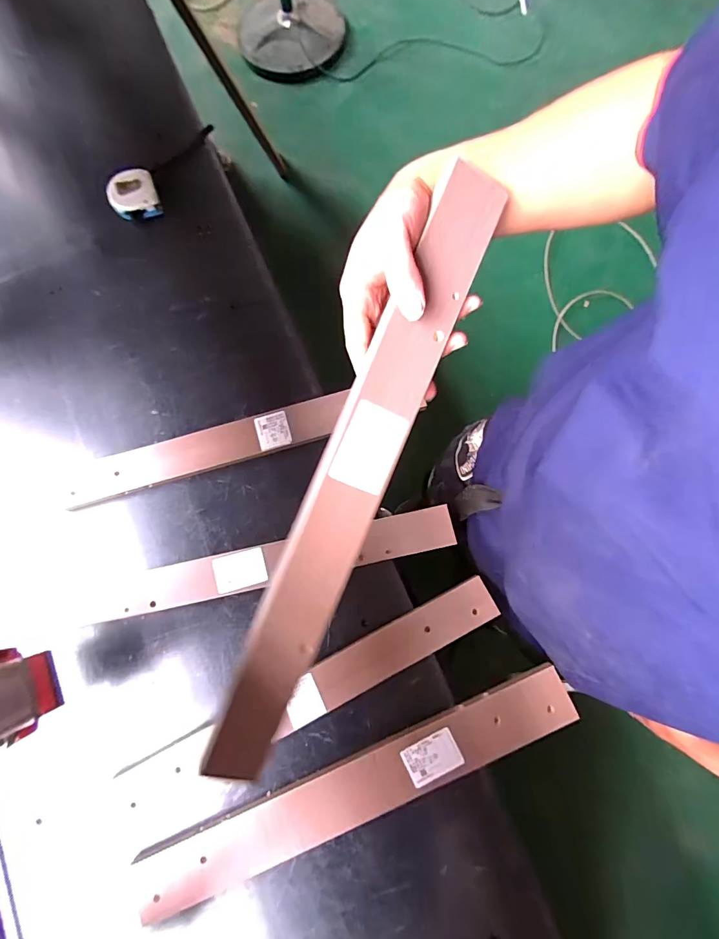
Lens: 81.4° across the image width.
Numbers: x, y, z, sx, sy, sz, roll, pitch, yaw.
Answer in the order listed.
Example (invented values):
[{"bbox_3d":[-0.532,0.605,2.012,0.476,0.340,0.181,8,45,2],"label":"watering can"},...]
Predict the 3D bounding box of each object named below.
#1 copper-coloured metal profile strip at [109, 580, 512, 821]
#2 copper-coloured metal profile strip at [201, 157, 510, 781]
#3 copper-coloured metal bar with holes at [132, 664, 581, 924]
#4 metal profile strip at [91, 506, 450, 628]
[{"bbox_3d":[-0.058,0.255,0.467,0.466,0.009,0.051,-28,80,-4],"label":"copper-coloured metal profile strip"},{"bbox_3d":[-0.006,0.014,0.310,0.047,0.009,0.465,23,94,-14],"label":"copper-coloured metal profile strip"},{"bbox_3d":[0.000,0.342,0.452,0.486,0.015,0.062,-24,69,-2],"label":"copper-coloured metal bar with holes"},{"bbox_3d":[-0.113,0.114,0.508,0.451,0.024,0.050,-12,79,-1],"label":"metal profile strip"}]

